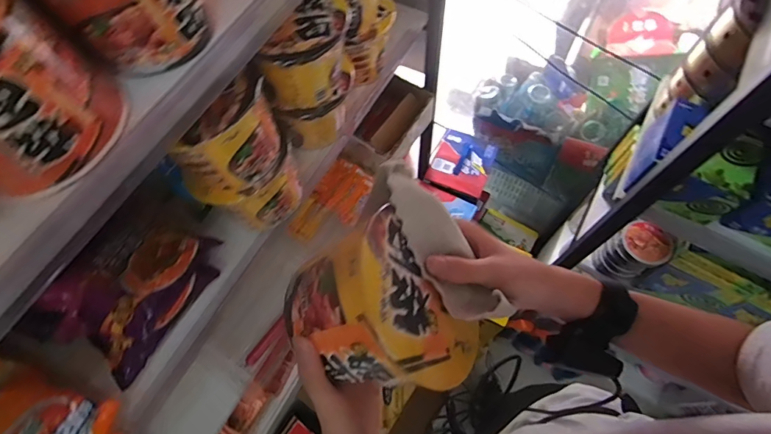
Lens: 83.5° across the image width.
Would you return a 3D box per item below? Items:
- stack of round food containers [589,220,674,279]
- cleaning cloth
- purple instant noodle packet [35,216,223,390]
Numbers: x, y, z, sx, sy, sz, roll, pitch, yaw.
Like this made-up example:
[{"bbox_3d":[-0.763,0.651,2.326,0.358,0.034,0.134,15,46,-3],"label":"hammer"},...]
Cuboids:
[{"bbox_3d":[0.475,0.072,0.844,0.074,0.139,0.085,-28,68,-11],"label":"stack of round food containers"},{"bbox_3d":[0.043,0.022,0.353,0.050,0.032,0.149,-30,84,-13],"label":"cleaning cloth"},{"bbox_3d":[-0.331,0.090,0.563,0.137,0.072,0.192,23,67,11],"label":"purple instant noodle packet"}]

